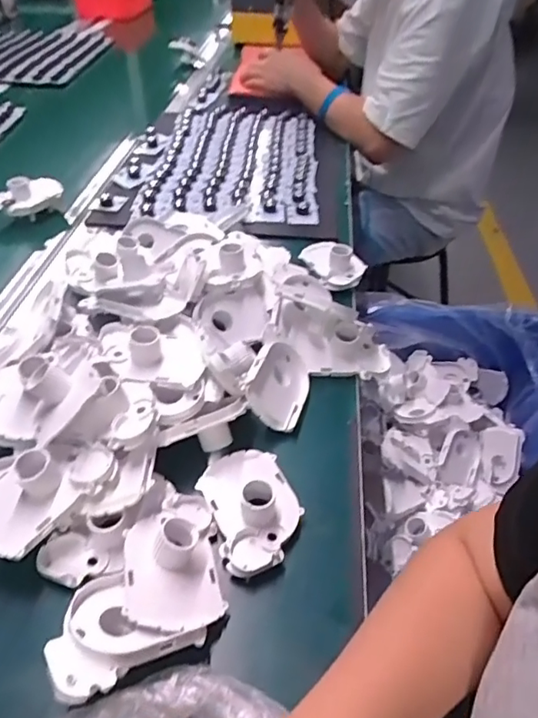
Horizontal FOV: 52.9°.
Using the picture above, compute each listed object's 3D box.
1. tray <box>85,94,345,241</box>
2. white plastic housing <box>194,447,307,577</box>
[{"bbox_3d":[-0.057,-0.358,0.961,0.368,0.054,0.571,6,42,4],"label":"tray"},{"bbox_3d":[-0.013,0.112,0.425,0.070,0.031,0.104,-14,44,-18],"label":"white plastic housing"}]

